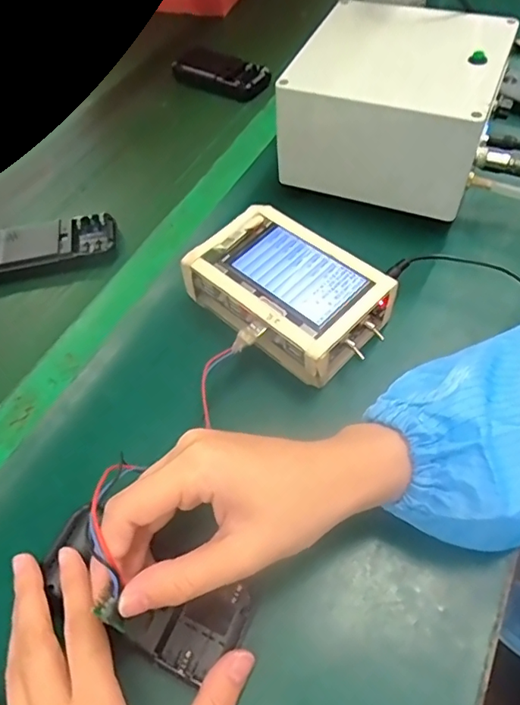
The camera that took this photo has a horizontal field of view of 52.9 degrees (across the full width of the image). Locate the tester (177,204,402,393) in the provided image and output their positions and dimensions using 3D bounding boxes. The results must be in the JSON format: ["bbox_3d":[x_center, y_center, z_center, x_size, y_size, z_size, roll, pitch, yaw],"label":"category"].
[{"bbox_3d":[0.019,-0.040,0.393,0.145,0.049,0.101,38,65,25],"label":"tester"}]

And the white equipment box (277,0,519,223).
[{"bbox_3d":[0.117,-0.214,0.456,0.163,0.098,0.159,21,59,17],"label":"white equipment box"}]

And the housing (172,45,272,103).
[{"bbox_3d":[-0.049,-0.332,0.618,0.125,0.022,0.061,34,63,23],"label":"housing"}]

